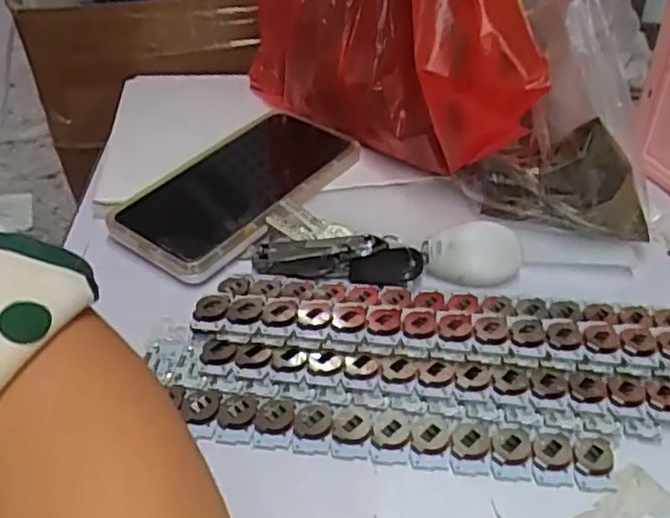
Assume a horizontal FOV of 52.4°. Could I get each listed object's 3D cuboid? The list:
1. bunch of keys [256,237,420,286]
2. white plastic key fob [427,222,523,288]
[{"bbox_3d":[0.001,-0.001,0.393,0.095,0.017,0.029,8,40,9],"label":"bunch of keys"},{"bbox_3d":[0.082,-0.002,0.400,0.055,0.014,0.037,-3,78,-4],"label":"white plastic key fob"}]

